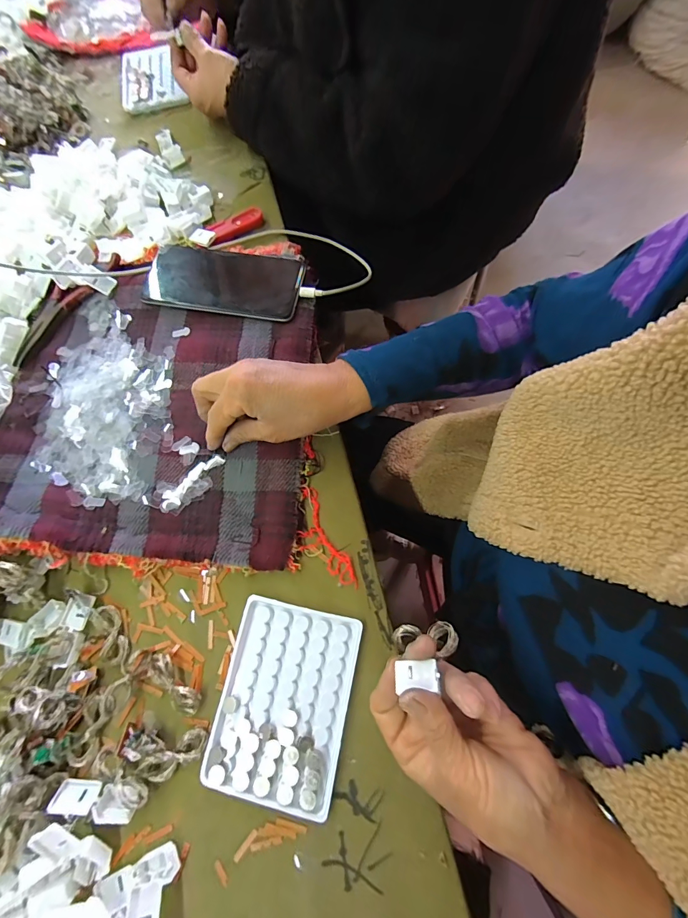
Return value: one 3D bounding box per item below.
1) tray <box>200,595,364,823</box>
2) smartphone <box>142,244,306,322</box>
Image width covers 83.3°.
[{"bbox_3d":[-0.044,0.177,0.287,0.094,0.013,0.126,10,72,7],"label":"tray"},{"bbox_3d":[-0.123,-0.190,0.402,0.160,0.016,0.088,8,71,7],"label":"smartphone"}]

